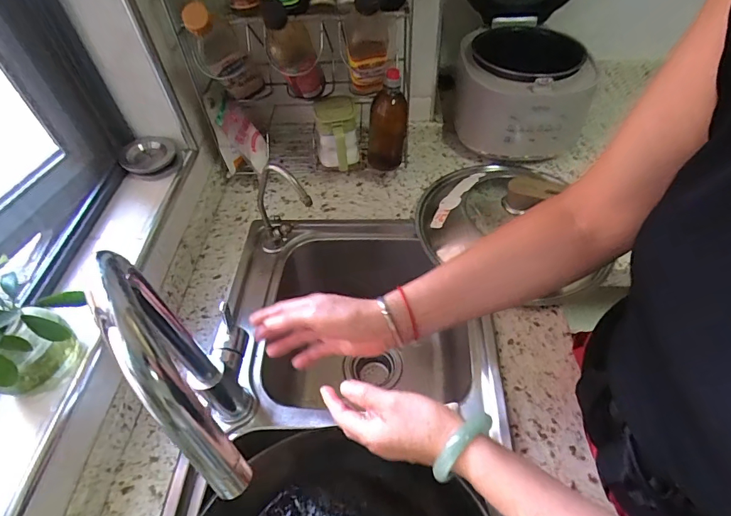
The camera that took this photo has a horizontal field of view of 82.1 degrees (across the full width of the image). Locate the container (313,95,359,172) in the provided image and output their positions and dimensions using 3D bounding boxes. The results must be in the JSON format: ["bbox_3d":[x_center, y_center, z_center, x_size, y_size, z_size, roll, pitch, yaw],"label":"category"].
[{"bbox_3d":[-0.051,-0.225,0.765,0.072,0.104,0.088,-7,51,-3],"label":"container"}]

